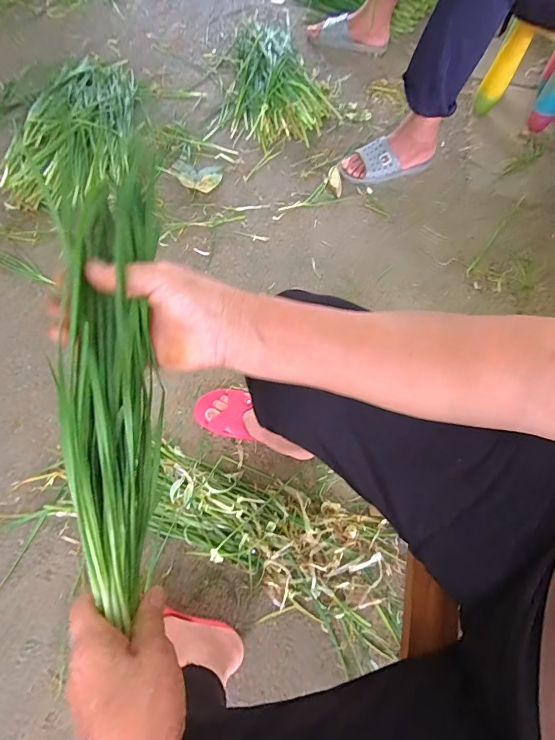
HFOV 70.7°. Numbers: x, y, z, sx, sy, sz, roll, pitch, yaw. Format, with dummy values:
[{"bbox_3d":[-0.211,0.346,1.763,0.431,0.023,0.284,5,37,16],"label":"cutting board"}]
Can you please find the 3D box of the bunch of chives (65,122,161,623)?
[{"bbox_3d":[-0.115,-0.004,0.278,0.052,0.041,0.325,-1,85,-3],"label":"bunch of chives"}]

